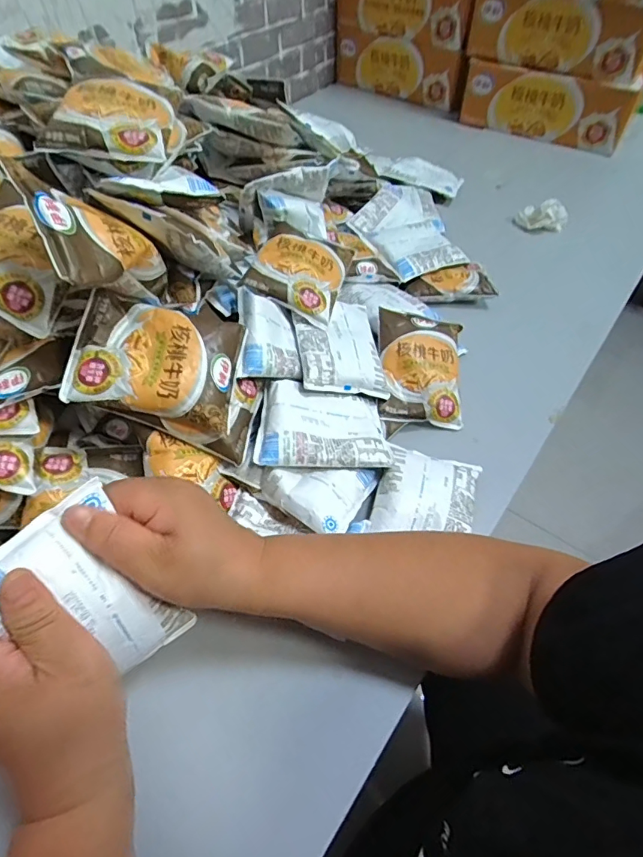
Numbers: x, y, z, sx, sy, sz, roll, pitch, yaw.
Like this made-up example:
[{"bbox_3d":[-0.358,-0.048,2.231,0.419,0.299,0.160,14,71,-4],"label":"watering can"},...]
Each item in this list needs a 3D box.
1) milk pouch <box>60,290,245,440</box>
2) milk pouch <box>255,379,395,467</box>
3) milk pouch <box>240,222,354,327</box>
[{"bbox_3d":[-0.133,-0.055,0.395,0.124,0.029,0.100,12,70,-11],"label":"milk pouch"},{"bbox_3d":[0.003,-0.002,0.447,0.123,0.016,0.082,6,57,-19],"label":"milk pouch"},{"bbox_3d":[-0.022,-0.169,0.502,0.094,0.023,0.115,24,58,-8],"label":"milk pouch"}]

